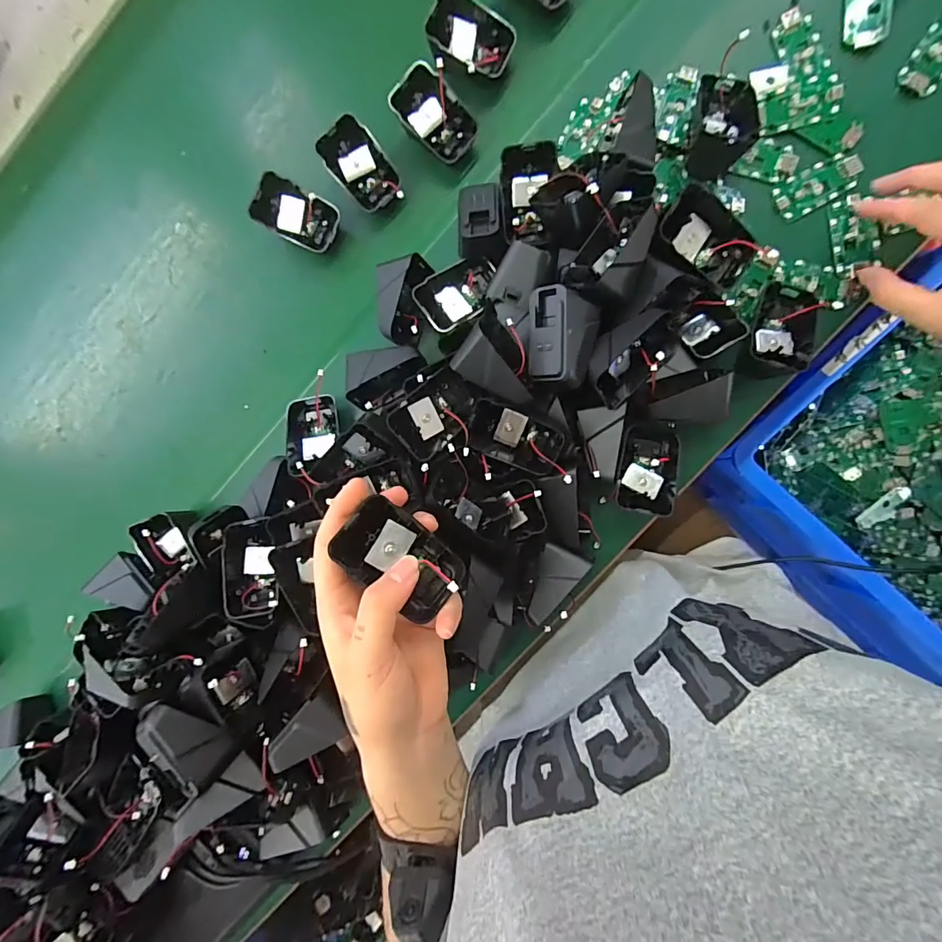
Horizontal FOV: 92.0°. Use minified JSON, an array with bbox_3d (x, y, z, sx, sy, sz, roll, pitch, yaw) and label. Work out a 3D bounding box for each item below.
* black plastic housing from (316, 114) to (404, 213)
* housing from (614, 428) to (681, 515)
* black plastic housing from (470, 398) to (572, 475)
[{"bbox_3d":[-0.093,-0.258,0.386,0.045,0.017,0.069,-42,112,6],"label":"black plastic housing"},{"bbox_3d":[0.138,-0.002,0.361,0.047,0.034,0.069,8,90,8],"label":"housing"},{"bbox_3d":[0.035,-0.024,0.342,0.074,0.026,0.040,22,92,8],"label":"black plastic housing"}]

